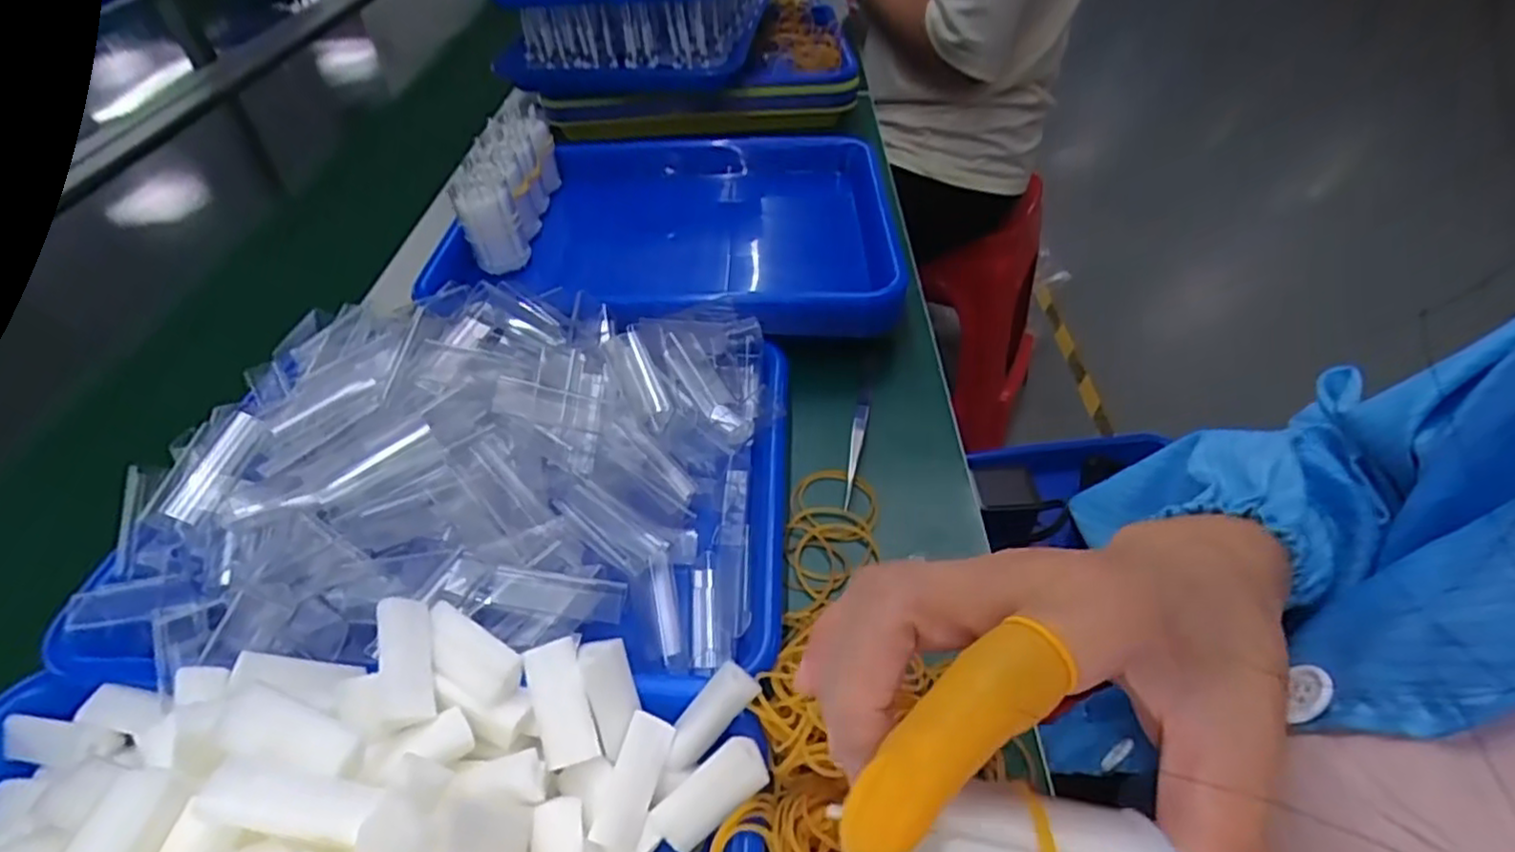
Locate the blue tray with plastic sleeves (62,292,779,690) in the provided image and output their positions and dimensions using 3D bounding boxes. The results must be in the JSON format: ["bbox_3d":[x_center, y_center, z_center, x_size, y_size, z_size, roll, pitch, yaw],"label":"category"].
[{"bbox_3d":[-0.147,0.015,0.372,0.322,0.093,0.230,-1,45,2],"label":"blue tray with plastic sleeves"}]

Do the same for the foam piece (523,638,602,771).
[{"bbox_3d":[-0.075,0.105,0.269,0.021,0.011,0.045,-17,68,-13],"label":"foam piece"}]

